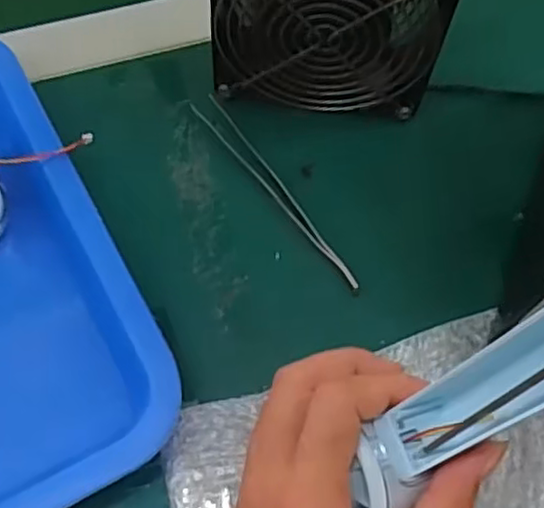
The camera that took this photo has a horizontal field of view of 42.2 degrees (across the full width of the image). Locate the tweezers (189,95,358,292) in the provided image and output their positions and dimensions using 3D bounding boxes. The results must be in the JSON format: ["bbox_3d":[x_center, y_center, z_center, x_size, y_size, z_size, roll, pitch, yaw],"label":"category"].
[{"bbox_3d":[0.004,-0.037,0.387,0.014,0.004,0.143,-34,70,-18],"label":"tweezers"}]

